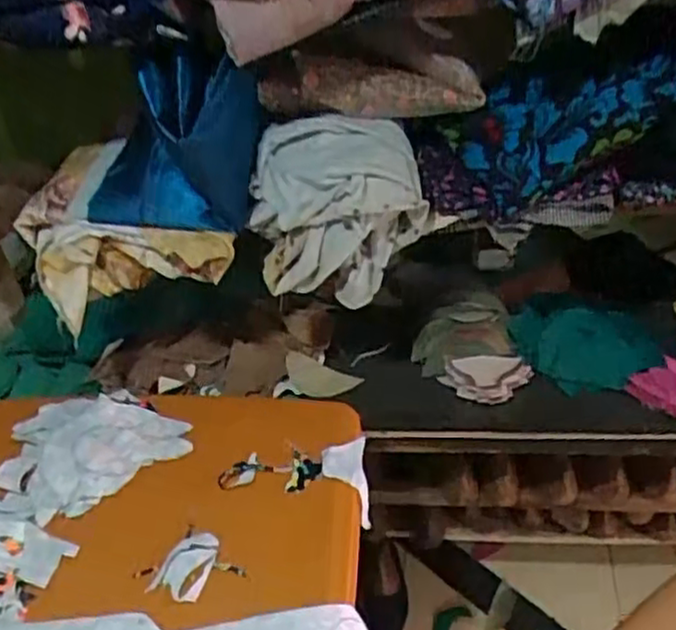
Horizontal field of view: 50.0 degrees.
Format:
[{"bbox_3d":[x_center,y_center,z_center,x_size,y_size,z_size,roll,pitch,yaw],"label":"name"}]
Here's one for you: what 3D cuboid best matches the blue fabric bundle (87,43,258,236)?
[{"bbox_3d":[-0.185,-0.188,0.796,0.185,0.176,0.099,-1,38,7],"label":"blue fabric bundle"}]

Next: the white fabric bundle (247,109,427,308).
[{"bbox_3d":[0.000,-0.124,0.831,0.191,0.159,0.130,-3,37,5],"label":"white fabric bundle"}]

